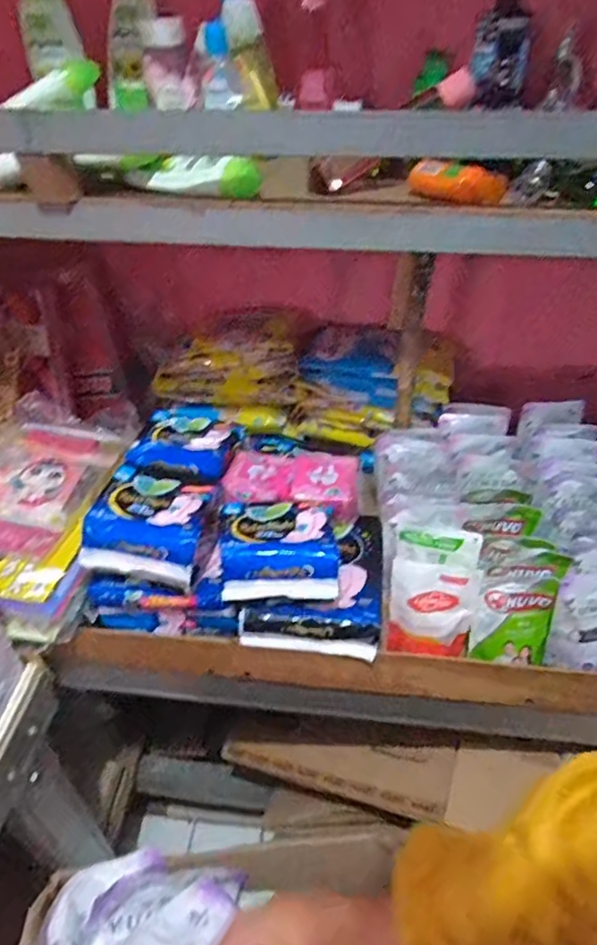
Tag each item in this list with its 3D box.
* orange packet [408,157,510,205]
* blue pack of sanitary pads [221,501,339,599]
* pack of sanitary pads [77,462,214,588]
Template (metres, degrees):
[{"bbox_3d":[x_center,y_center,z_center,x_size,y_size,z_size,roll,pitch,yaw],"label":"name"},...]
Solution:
[{"bbox_3d":[0.147,-0.272,0.546,0.088,0.030,0.026,27,45,28],"label":"orange packet"},{"bbox_3d":[-0.019,0.080,0.624,0.116,0.050,0.097,2,39,1],"label":"blue pack of sanitary pads"},{"bbox_3d":[-0.166,0.051,0.659,0.123,0.052,0.124,5,39,5],"label":"pack of sanitary pads"}]

